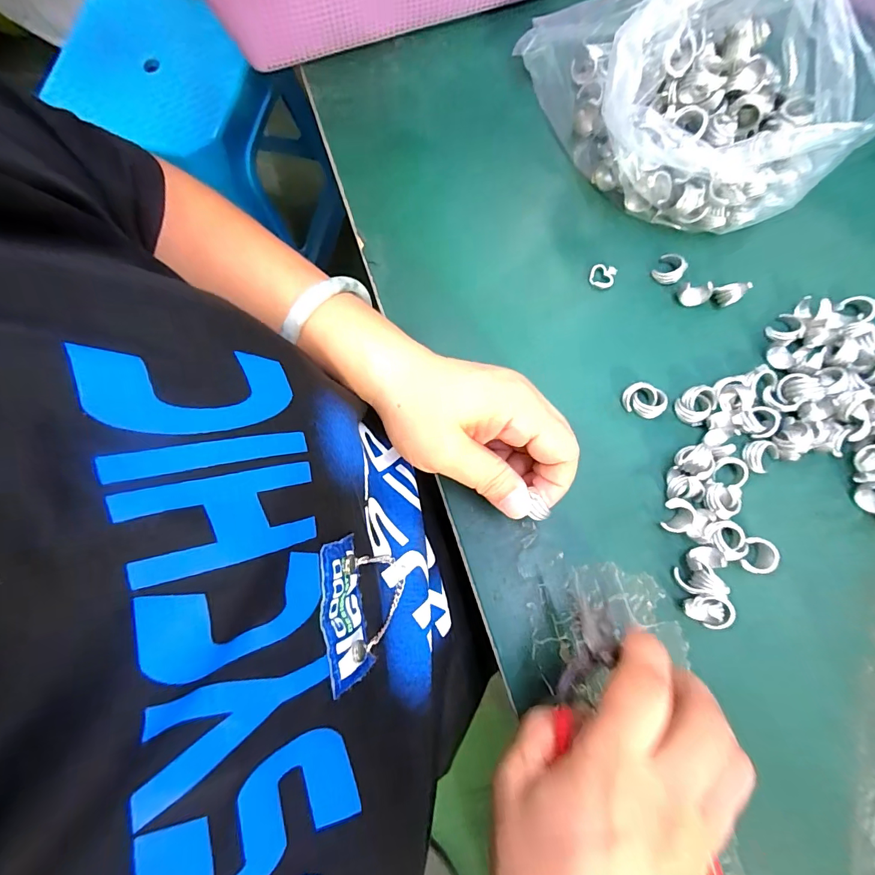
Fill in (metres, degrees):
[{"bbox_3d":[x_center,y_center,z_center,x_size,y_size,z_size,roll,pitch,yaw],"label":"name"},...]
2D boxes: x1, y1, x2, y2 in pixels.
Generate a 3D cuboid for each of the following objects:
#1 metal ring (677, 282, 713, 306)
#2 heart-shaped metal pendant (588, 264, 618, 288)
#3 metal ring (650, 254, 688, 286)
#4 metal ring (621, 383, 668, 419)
[{"bbox_3d":[0.167,-0.093,0.284,0.015,0.015,0.017,-43,81,-8],"label":"metal ring"},{"bbox_3d":[0.110,-0.108,0.290,0.016,0.004,0.016,0,78,1],"label":"heart-shaped metal pendant"},{"bbox_3d":[0.154,-0.112,0.288,0.018,0.012,0.019,0,78,1],"label":"metal ring"},{"bbox_3d":[0.127,-0.023,0.269,0.025,0.009,0.018,23,79,6],"label":"metal ring"}]

